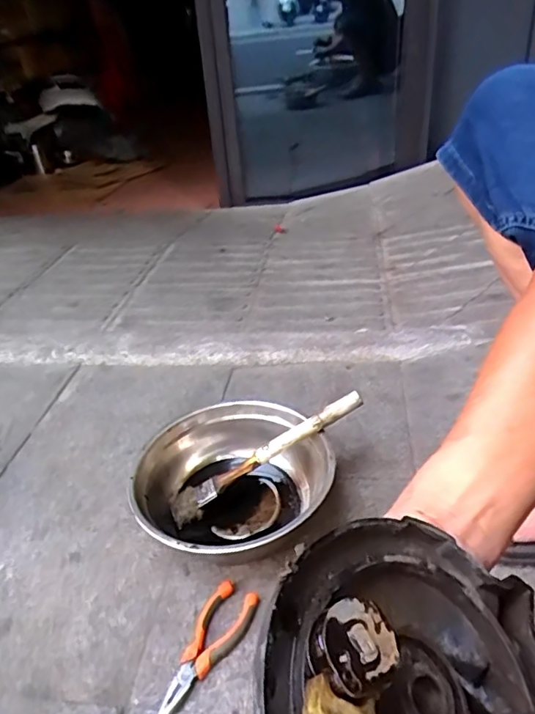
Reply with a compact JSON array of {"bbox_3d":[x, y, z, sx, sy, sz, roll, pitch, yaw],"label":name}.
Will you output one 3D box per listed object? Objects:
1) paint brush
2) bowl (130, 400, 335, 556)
[{"bbox_3d":[-0.003,0.126,0.674,0.282,0.019,0.046,-32,37,-1],"label":"paint brush"},{"bbox_3d":[-0.047,0.158,0.655,0.235,0.087,0.238,-4,34,3],"label":"bowl"}]

